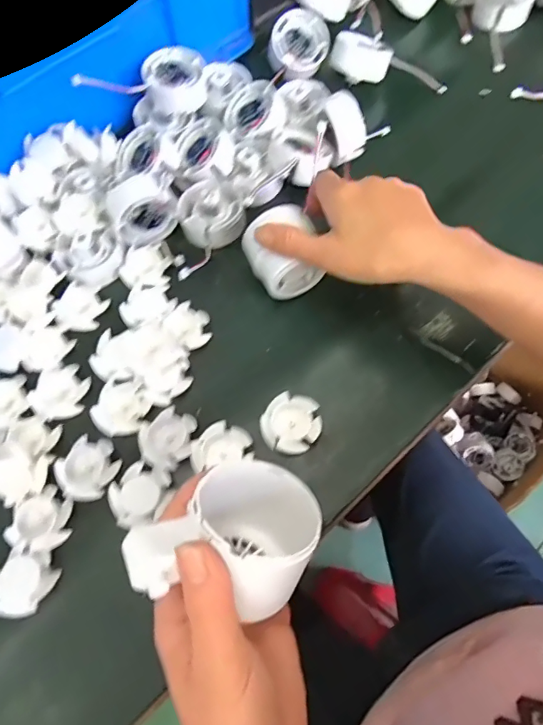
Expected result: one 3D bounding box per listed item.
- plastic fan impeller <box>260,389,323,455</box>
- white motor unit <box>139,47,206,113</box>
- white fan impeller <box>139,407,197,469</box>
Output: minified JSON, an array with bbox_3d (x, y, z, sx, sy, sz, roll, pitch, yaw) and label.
[{"bbox_3d":[0.015,0.044,0.334,0.039,0.016,0.043,36,73,15],"label":"plastic fan impeller"},{"bbox_3d":[-0.087,-0.255,0.423,0.052,0.031,0.041,-10,67,-2],"label":"white motor unit"},{"bbox_3d":[-0.074,0.053,0.329,0.037,0.015,0.041,8,68,5],"label":"white fan impeller"}]

